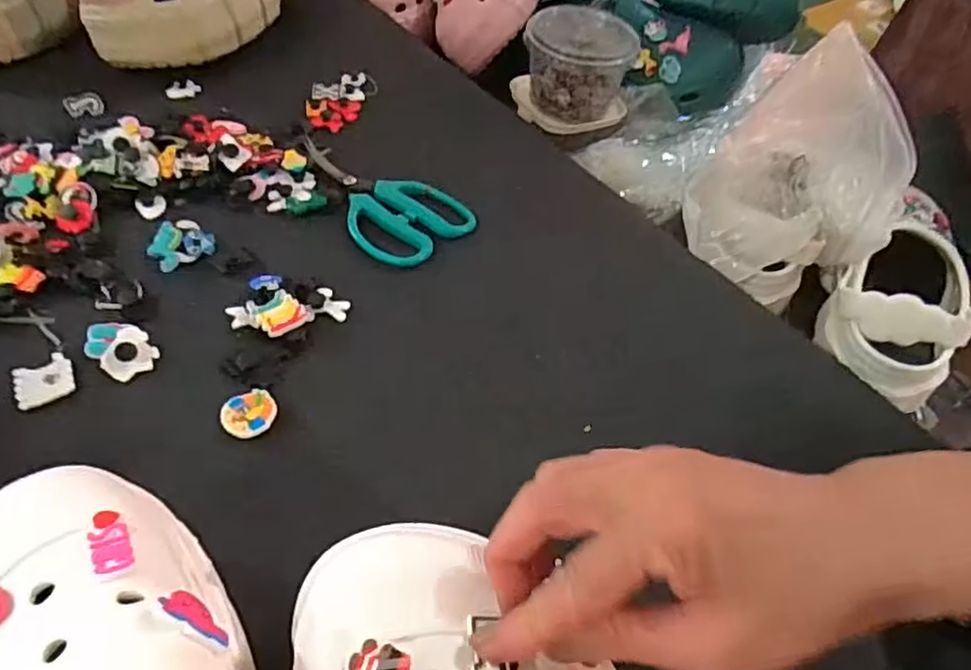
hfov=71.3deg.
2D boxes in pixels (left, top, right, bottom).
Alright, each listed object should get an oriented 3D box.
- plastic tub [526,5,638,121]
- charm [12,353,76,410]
[{"bbox_3d":[0.096,-0.283,0.711,0.116,0.082,0.096,11,47,3],"label":"plastic tub"},{"bbox_3d":[-0.246,0.025,0.377,0.029,0.005,0.031,-26,55,-28],"label":"charm"}]

